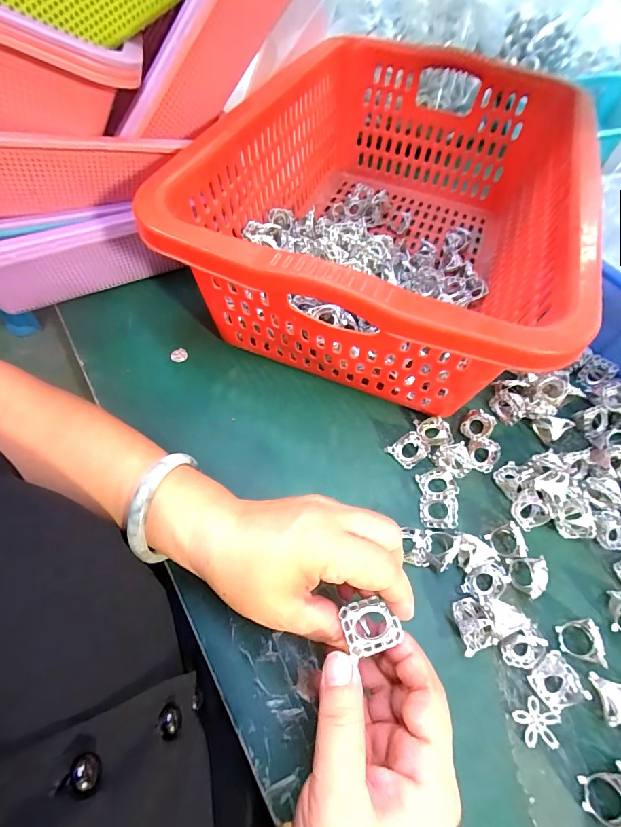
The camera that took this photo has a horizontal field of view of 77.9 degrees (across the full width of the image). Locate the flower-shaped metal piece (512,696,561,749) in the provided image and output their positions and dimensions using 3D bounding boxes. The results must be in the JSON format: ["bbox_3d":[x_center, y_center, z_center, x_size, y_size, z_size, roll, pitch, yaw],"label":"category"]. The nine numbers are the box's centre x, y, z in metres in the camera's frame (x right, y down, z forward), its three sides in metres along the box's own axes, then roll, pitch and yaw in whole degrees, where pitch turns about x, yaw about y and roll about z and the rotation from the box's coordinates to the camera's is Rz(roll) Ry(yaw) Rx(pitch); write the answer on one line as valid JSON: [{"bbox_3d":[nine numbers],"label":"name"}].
[{"bbox_3d":[0.141,0.193,0.238,0.025,0.004,0.024,-5,63,10],"label":"flower-shaped metal piece"}]

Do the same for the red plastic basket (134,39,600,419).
[{"bbox_3d":[0.084,-0.217,0.406,0.297,0.154,0.473,18,59,8],"label":"red plastic basket"}]

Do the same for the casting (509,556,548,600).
[{"bbox_3d":[0.160,0.118,0.277,0.021,0.026,0.026,-2,58,-4],"label":"casting"}]

